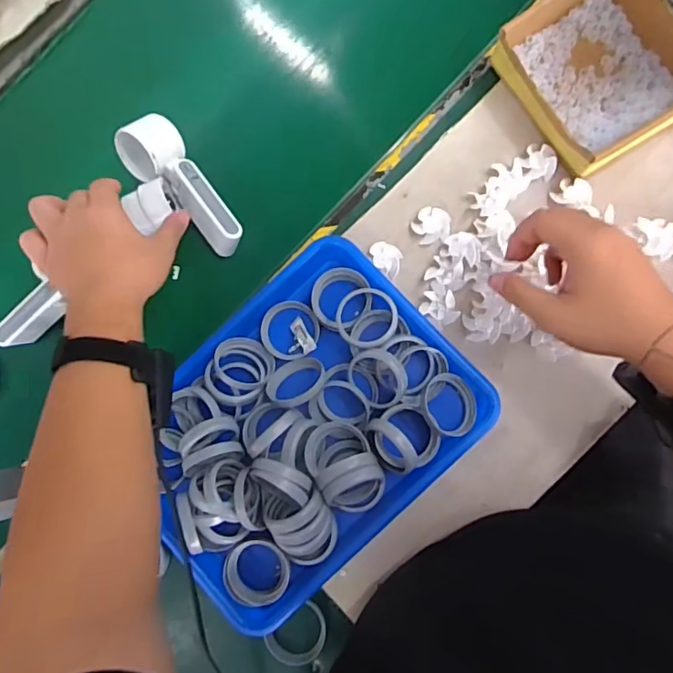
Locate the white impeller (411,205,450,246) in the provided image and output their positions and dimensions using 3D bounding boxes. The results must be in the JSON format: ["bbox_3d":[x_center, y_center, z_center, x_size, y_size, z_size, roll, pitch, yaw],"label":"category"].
[{"bbox_3d":[0.096,-0.112,0.536,0.037,0.016,0.033,4,84,8],"label":"white impeller"}]

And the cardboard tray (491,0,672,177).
[{"bbox_3d":[0.253,-0.260,0.518,0.151,0.048,0.164,-29,81,3],"label":"cardboard tray"}]

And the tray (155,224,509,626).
[{"bbox_3d":[-0.040,0.091,0.513,0.335,0.053,0.244,-44,80,1],"label":"tray"}]

